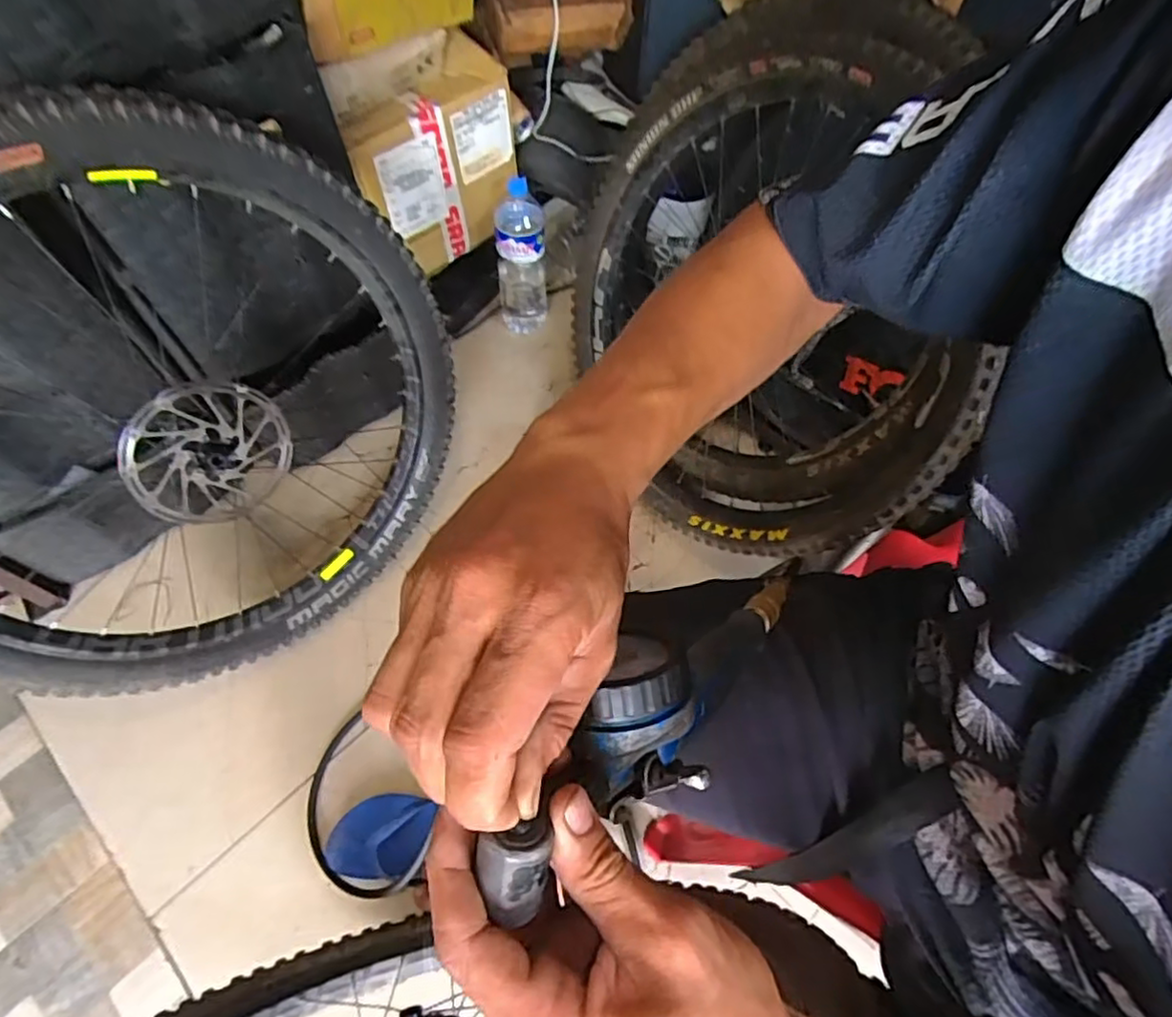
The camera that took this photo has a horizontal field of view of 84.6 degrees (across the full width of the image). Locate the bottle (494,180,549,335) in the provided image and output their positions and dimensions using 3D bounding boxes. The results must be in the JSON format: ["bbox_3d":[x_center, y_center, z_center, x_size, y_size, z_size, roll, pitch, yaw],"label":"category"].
[{"bbox_3d":[-0.120,-0.451,1.203,0.092,0.287,0.101,-3,62,-4],"label":"bottle"}]

